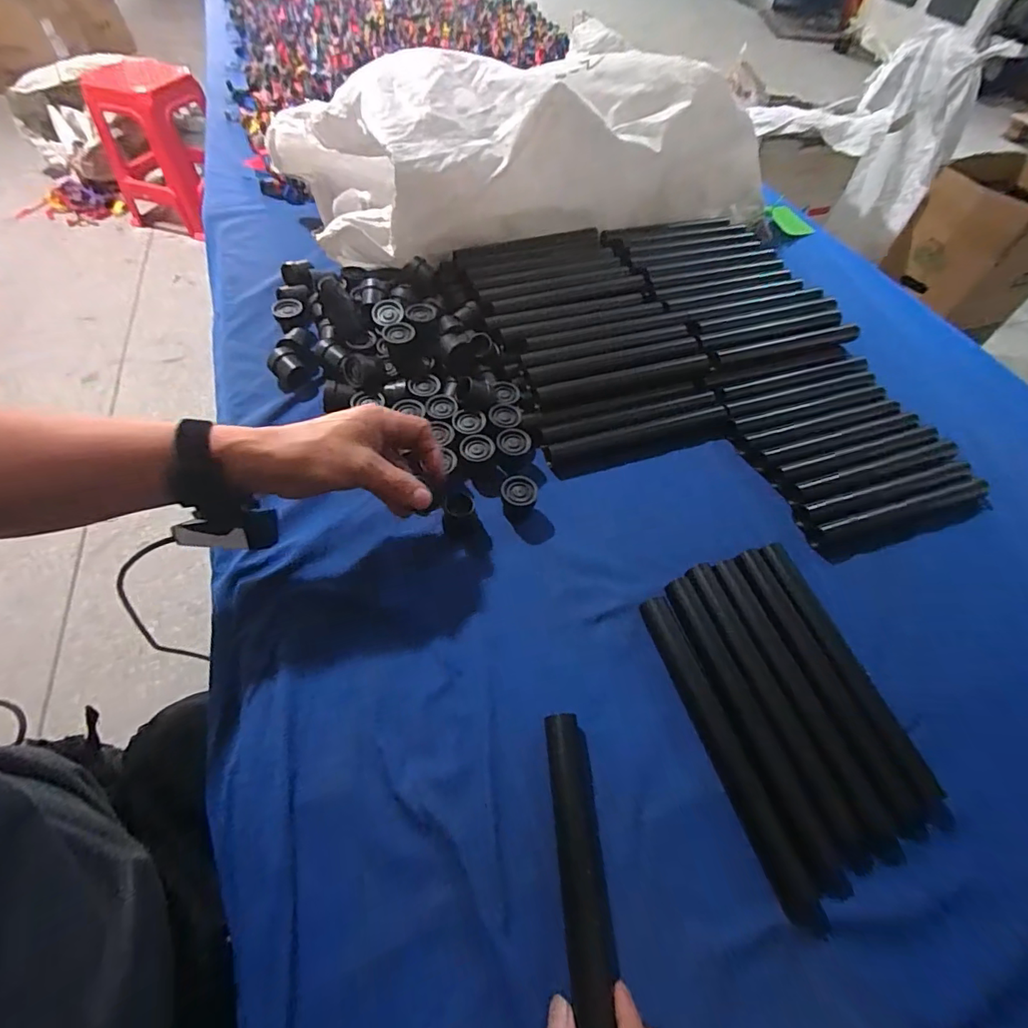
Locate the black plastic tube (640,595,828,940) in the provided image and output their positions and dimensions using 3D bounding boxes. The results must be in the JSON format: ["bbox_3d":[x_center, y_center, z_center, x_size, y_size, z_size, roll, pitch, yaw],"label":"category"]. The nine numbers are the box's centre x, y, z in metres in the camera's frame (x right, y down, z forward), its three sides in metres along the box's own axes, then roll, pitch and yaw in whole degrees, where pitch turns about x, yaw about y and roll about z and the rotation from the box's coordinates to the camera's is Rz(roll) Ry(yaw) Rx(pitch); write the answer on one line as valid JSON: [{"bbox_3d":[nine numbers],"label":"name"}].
[{"bbox_3d":[0.158,0.172,0.370,0.026,0.020,0.230,-13,57,-14],"label":"black plastic tube"}]

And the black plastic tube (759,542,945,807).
[{"bbox_3d":[0.268,0.123,0.409,0.026,0.030,0.212,-10,57,-12],"label":"black plastic tube"}]

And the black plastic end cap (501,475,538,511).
[{"bbox_3d":[0.004,-0.015,0.482,0.034,0.033,0.034,3,55,-4],"label":"black plastic end cap"}]

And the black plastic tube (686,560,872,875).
[{"bbox_3d":[0.201,0.147,0.390,0.028,0.024,0.230,-11,57,-13],"label":"black plastic tube"}]

